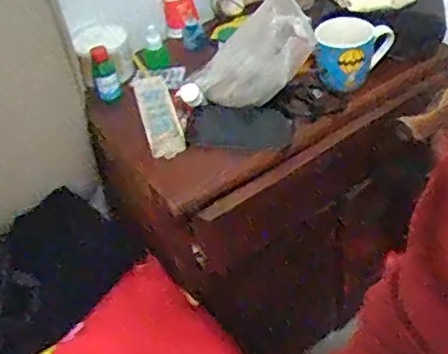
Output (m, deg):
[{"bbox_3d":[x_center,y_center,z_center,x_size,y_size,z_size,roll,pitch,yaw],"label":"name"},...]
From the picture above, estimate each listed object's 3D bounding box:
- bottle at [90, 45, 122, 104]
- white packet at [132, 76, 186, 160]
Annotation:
[{"bbox_3d":[-0.199,-0.173,1.030,0.042,0.112,0.046,-14,43,-6],"label":"bottle"},{"bbox_3d":[-0.108,-0.104,0.996,0.057,0.042,0.202,-15,43,-7],"label":"white packet"}]

